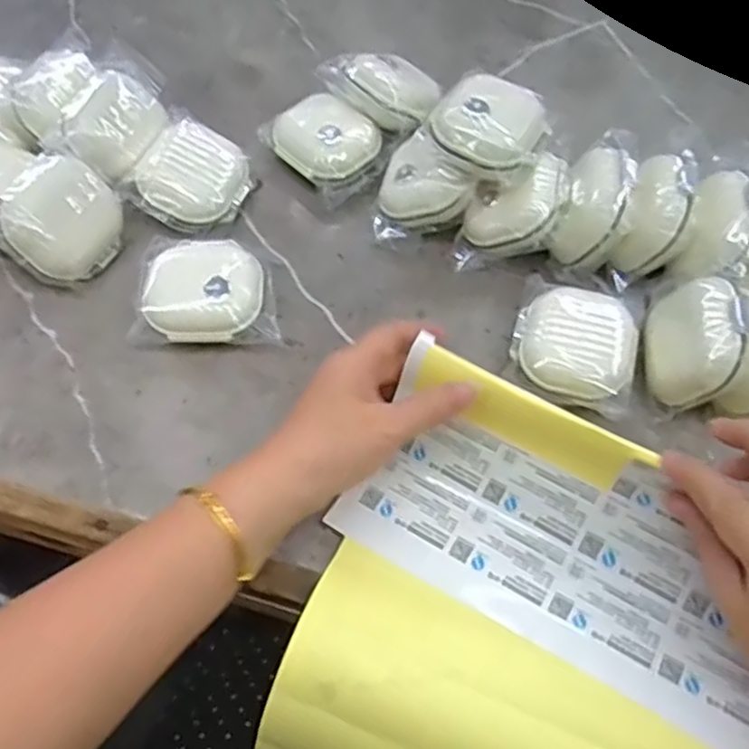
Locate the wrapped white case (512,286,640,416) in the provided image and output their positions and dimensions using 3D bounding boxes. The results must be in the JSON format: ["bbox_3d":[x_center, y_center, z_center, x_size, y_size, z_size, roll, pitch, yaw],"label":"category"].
[{"bbox_3d":[0.128,-0.017,0.453,0.075,0.040,0.077,16,63,9],"label":"wrapped white case"}]

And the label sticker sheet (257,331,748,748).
[{"bbox_3d":[0.114,0.169,0.375,0.308,0.137,0.225,24,65,12],"label":"label sticker sheet"}]

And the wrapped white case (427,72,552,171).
[{"bbox_3d":[0.077,-0.167,0.463,0.068,0.023,0.073,27,66,14],"label":"wrapped white case"}]

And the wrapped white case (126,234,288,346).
[{"bbox_3d":[-0.112,-0.055,0.474,0.091,0.039,0.072,-2,62,-1],"label":"wrapped white case"}]

